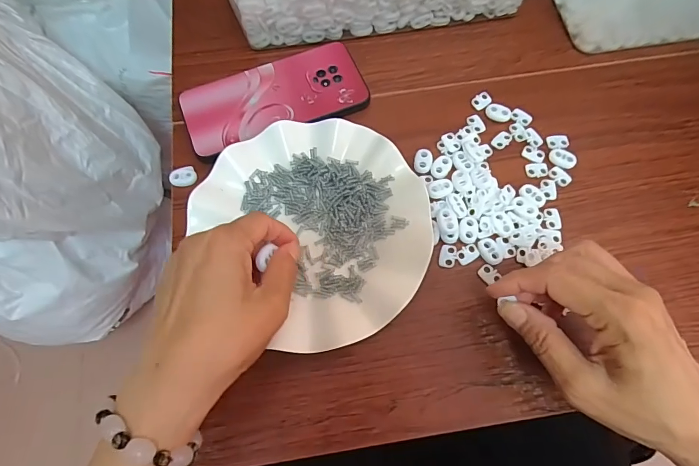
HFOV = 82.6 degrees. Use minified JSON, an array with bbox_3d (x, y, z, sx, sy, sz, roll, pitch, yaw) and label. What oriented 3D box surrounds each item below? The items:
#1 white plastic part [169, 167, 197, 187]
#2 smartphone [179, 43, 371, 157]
[{"bbox_3d":[-0.144,-0.049,0.345,0.021,0.005,0.016,-17,70,-5],"label":"white plastic part"},{"bbox_3d":[-0.068,-0.122,0.369,0.162,0.016,0.076,-21,70,-6],"label":"smartphone"}]

